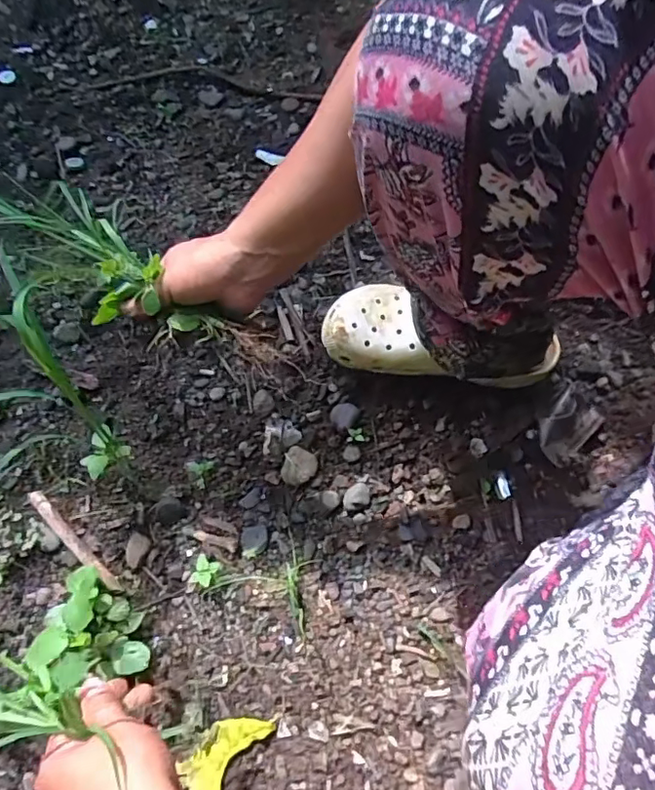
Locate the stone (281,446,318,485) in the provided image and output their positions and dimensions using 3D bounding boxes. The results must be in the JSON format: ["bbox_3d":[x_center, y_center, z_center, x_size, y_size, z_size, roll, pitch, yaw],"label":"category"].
[{"bbox_3d":[-0.032,0.081,0.616,0.039,0.014,0.041,-1,68,2],"label":"stone"}]

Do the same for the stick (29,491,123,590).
[{"bbox_3d":[-0.272,0.157,0.579,0.140,0.015,0.017,42,75,17],"label":"stick"}]

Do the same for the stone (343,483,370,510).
[{"bbox_3d":[0.032,0.111,0.601,0.031,0.010,0.026,-13,68,-3],"label":"stone"}]

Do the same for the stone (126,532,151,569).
[{"bbox_3d":[-0.207,0.167,0.585,0.023,0.004,0.034,24,71,11],"label":"stone"}]

